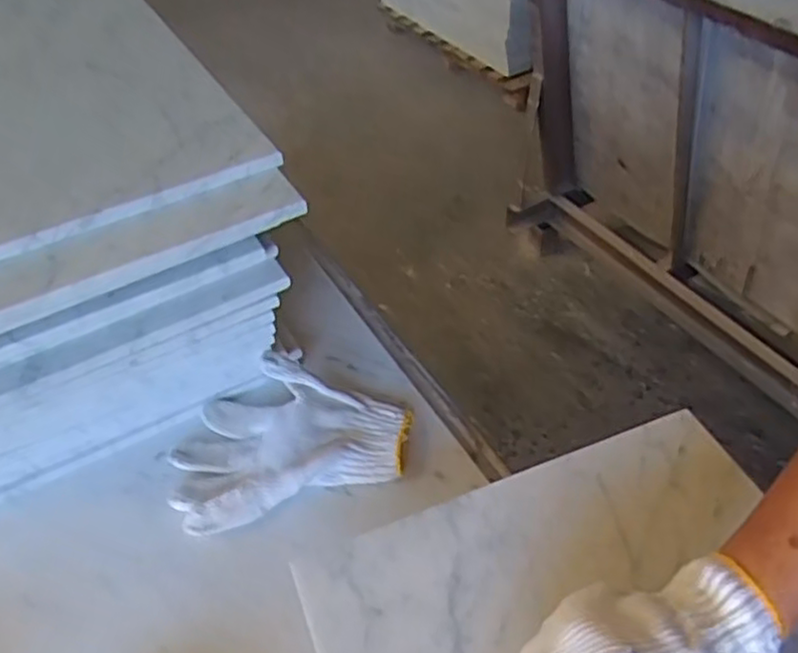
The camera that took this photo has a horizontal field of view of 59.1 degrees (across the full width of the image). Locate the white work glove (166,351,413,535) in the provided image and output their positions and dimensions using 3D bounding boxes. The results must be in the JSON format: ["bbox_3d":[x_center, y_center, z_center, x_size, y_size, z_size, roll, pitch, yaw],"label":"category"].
[{"bbox_3d":[-0.088,0.090,0.575,0.194,0.047,0.127,-16,44,-11],"label":"white work glove"}]

